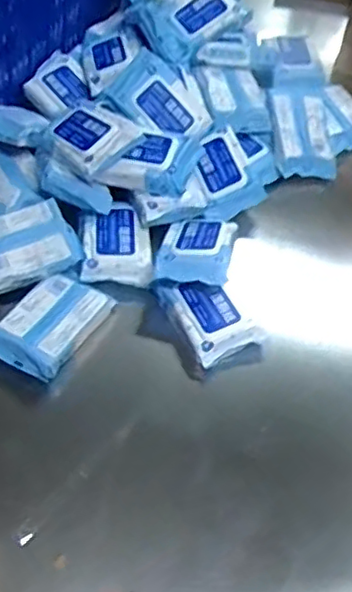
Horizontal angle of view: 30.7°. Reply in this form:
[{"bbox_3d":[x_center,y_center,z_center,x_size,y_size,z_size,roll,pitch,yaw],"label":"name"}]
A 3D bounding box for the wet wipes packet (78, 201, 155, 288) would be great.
[{"bbox_3d":[-0.090,-0.078,0.942,0.105,0.036,0.131,-4,55,-6],"label":"wet wipes packet"}]

